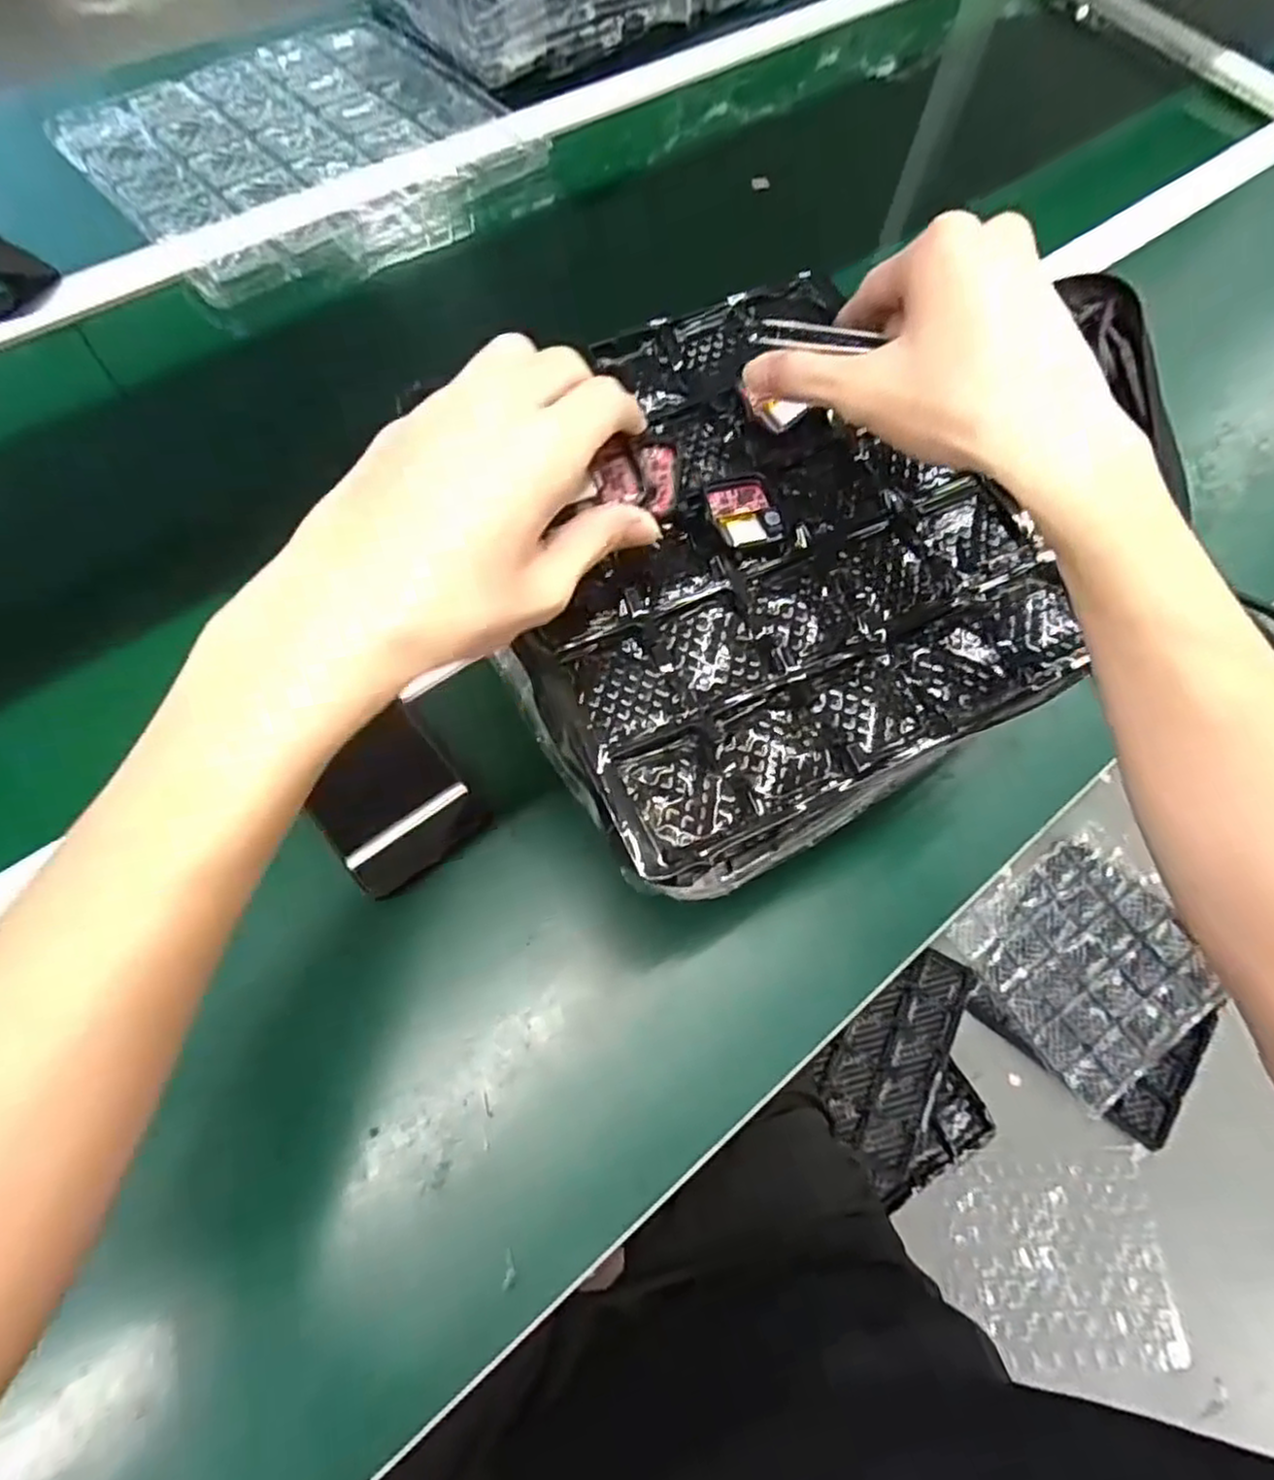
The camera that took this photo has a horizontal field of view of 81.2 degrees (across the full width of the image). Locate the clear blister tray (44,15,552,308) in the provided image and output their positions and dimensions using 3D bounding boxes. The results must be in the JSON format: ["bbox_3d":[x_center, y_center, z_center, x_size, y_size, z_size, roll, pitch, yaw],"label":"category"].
[{"bbox_3d":[-0.311,-0.546,0.690,0.327,0.040,0.355,42,70,15],"label":"clear blister tray"}]

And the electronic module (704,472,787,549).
[{"bbox_3d":[0.053,-0.114,0.368,0.035,0.007,0.040,-13,67,-9],"label":"electronic module"}]

